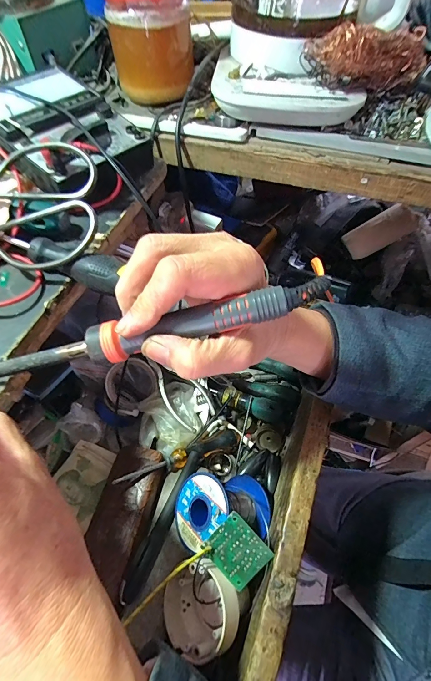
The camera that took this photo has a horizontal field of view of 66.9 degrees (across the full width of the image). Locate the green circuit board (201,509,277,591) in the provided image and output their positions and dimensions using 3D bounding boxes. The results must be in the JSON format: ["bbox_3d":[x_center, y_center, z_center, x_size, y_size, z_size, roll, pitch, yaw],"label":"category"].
[{"bbox_3d":[0.017,0.164,0.255,0.043,0.006,0.039,44,89,12],"label":"green circuit board"}]

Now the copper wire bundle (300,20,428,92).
[{"bbox_3d":[0.159,-0.291,0.336,0.138,0.048,0.042,0,58,-1],"label":"copper wire bundle"}]

